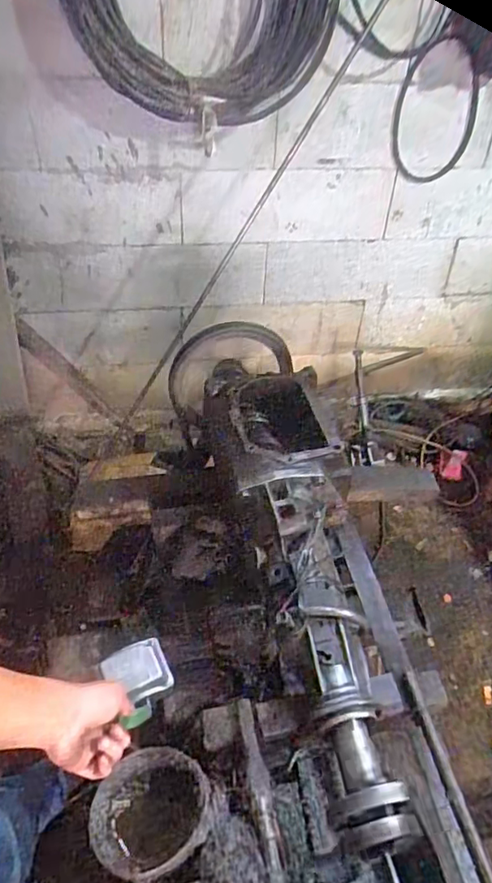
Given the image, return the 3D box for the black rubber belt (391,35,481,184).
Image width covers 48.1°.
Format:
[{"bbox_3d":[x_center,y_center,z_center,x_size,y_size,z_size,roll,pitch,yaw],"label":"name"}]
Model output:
[{"bbox_3d":[0.474,-0.816,1.381,0.227,0.327,0.031,-14,52,4],"label":"black rubber belt"}]

